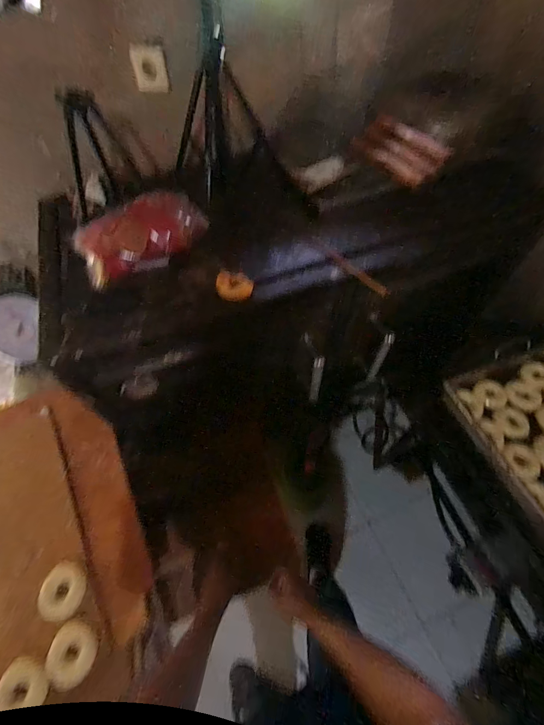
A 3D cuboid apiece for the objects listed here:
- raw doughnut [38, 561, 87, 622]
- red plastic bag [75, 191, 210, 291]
[{"bbox_3d":[-0.422,0.465,0.658,0.085,0.027,0.092,0,58,0],"label":"raw doughnut"},{"bbox_3d":[-0.276,-0.273,0.694,0.269,0.115,0.072,-35,65,-20],"label":"red plastic bag"}]

